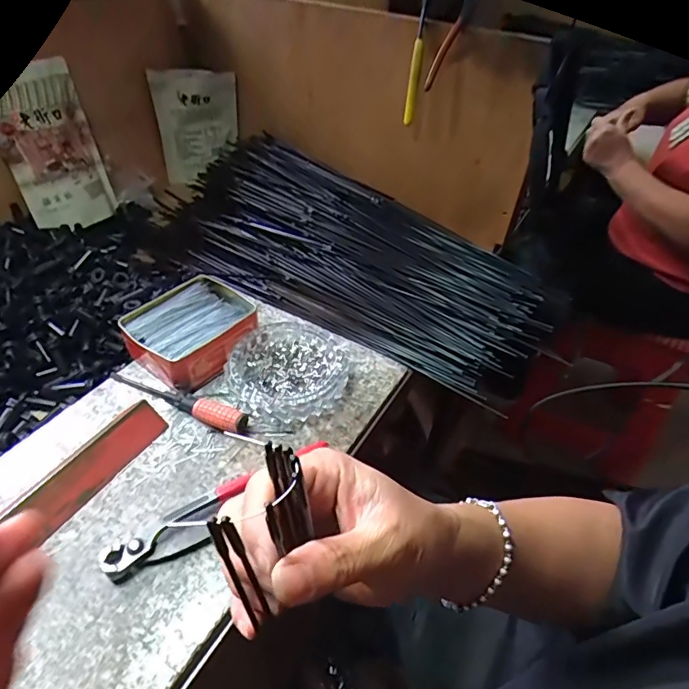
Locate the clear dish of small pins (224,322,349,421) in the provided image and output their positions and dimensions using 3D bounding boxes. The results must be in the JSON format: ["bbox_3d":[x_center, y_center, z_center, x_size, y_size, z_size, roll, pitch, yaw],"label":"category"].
[{"bbox_3d":[-0.057,0.026,0.505,0.120,0.028,0.125,2,43,-2],"label":"clear dish of small pins"}]

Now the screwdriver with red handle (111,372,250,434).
[{"bbox_3d":[-0.167,0.047,0.473,0.161,0.017,0.021,22,46,18],"label":"screwdriver with red handle"}]

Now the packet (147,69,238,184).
[{"bbox_3d":[-0.254,-0.382,0.836,0.130,0.172,0.030,-16,46,-21],"label":"packet"}]

